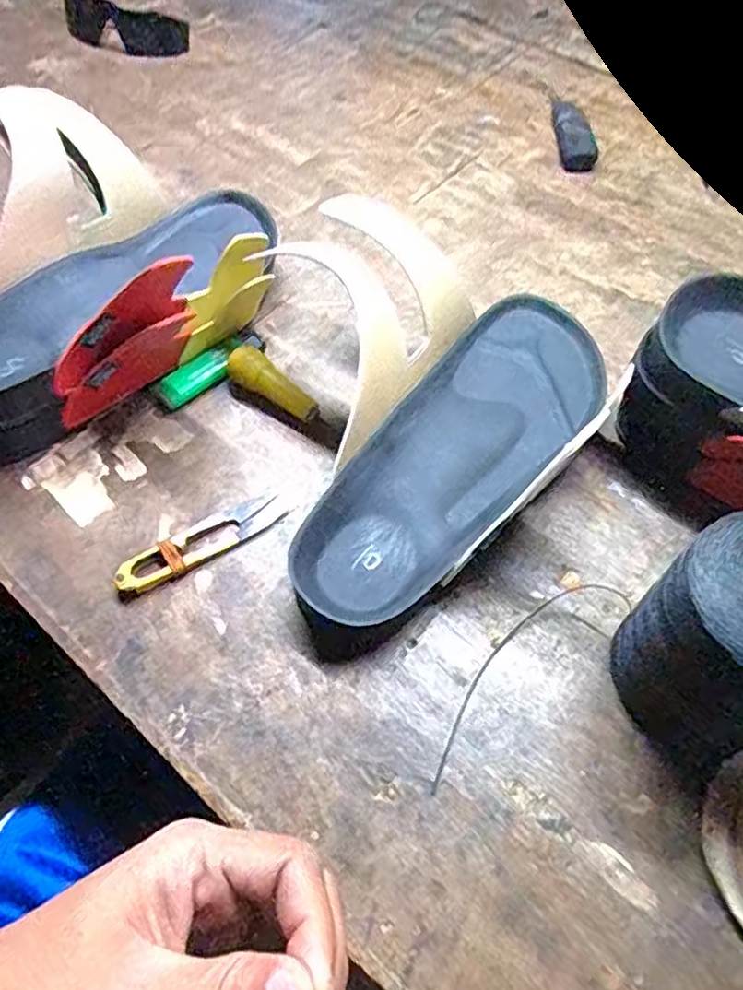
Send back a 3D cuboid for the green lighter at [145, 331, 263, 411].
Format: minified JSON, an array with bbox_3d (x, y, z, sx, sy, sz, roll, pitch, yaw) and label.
[{"bbox_3d":[-0.110,-0.087,0.440,0.083,0.015,0.025,-40,67,-21],"label":"green lighter"}]

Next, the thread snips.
[{"bbox_3d":[-0.097,0.025,0.376,0.104,0.010,0.021,-29,64,-16],"label":"thread snips"}]

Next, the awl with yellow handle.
[{"bbox_3d":[-0.056,-0.065,0.422,0.096,0.018,0.020,38,65,3],"label":"awl with yellow handle"}]

